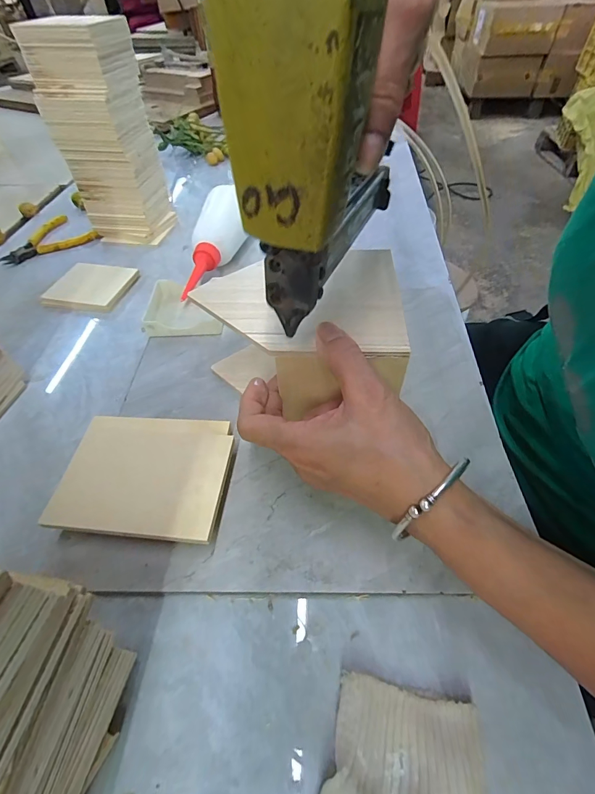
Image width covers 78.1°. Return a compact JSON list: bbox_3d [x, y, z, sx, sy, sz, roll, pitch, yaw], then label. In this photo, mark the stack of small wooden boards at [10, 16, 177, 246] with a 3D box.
[{"bbox_3d":[-0.226,-0.308,0.445,0.086,0.210,0.088,13,52,12],"label":"stack of small wooden boards"}]

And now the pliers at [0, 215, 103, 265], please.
[{"bbox_3d":[-0.352,-0.227,0.517,0.123,0.012,0.098,-27,55,-19],"label":"pliers"}]

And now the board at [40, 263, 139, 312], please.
[{"bbox_3d":[-0.241,-0.130,0.430,0.090,0.012,0.077,10,52,11],"label":"board"}]

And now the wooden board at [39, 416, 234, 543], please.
[{"bbox_3d":[-0.103,0.048,0.251,0.111,0.007,0.092,1,47,6],"label":"wooden board"}]

